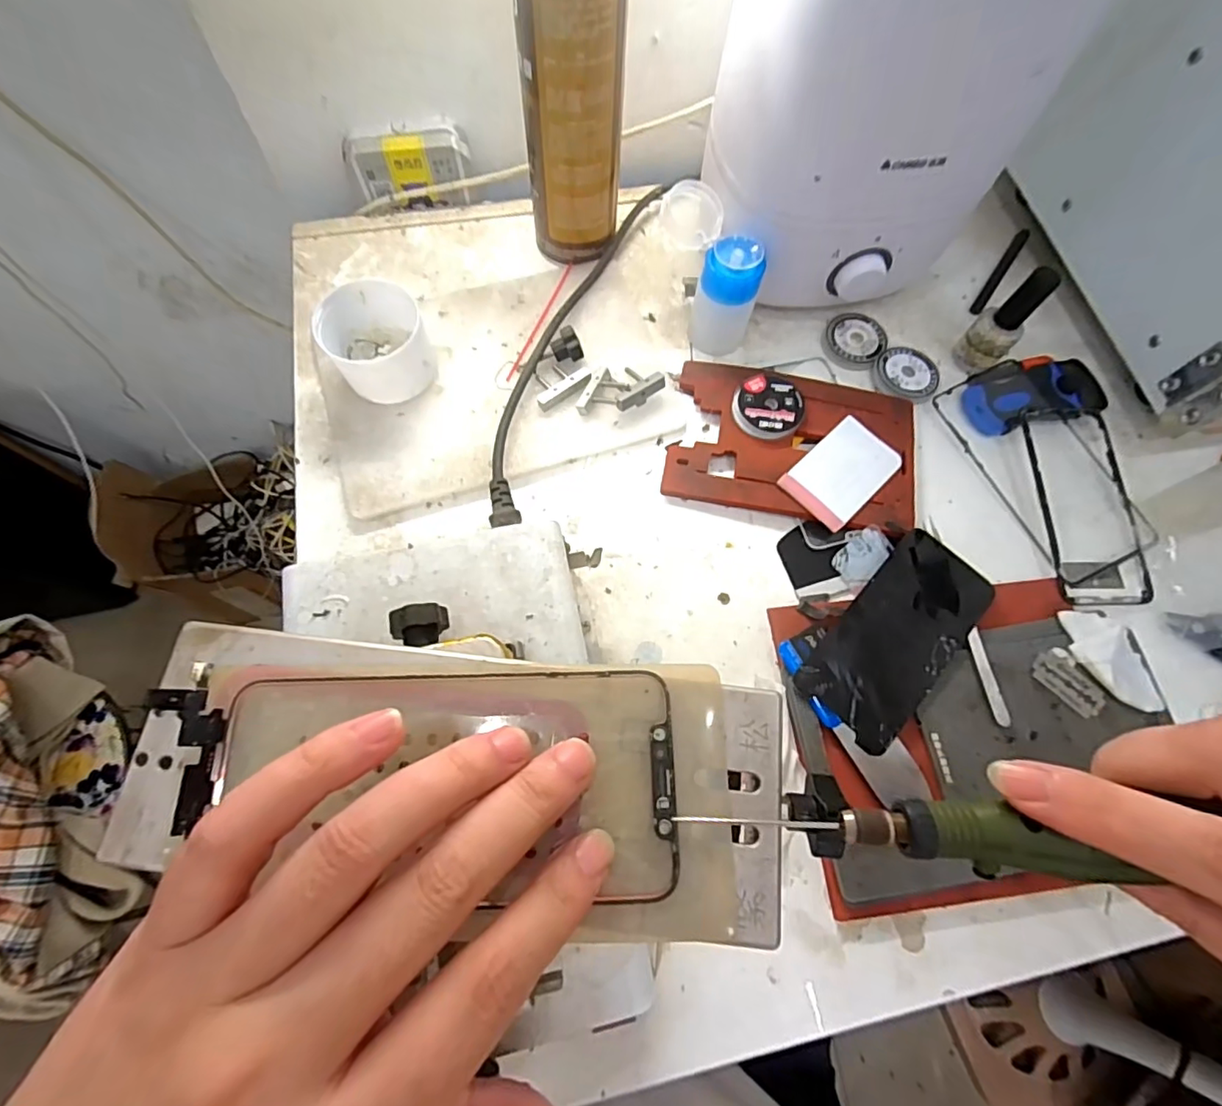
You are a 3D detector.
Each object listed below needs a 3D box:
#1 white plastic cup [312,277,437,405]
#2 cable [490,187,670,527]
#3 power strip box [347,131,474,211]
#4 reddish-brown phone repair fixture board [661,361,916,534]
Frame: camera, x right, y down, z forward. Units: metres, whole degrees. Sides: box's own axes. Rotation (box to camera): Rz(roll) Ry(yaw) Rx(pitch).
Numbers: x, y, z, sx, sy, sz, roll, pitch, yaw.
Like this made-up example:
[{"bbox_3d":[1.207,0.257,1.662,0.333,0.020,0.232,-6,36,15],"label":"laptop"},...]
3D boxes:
[{"bbox_3d":[-0.154,-0.141,0.377,0.065,0.050,0.063,1,70,-2],"label":"white plastic cup"},{"bbox_3d":[-0.030,-0.155,0.397,0.045,0.024,0.311,18,70,4],"label":"cable"},{"bbox_3d":[-0.157,-0.301,0.437,0.087,0.048,0.024,-4,70,-4],"label":"power strip box"},{"bbox_3d":[0.128,-0.079,0.387,0.165,0.015,0.116,12,70,2],"label":"reddish-brown phone repair fixture board"}]

